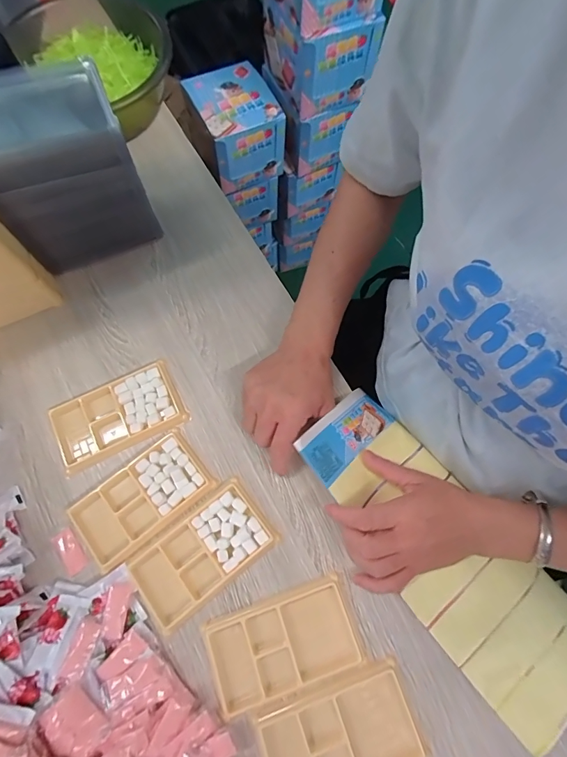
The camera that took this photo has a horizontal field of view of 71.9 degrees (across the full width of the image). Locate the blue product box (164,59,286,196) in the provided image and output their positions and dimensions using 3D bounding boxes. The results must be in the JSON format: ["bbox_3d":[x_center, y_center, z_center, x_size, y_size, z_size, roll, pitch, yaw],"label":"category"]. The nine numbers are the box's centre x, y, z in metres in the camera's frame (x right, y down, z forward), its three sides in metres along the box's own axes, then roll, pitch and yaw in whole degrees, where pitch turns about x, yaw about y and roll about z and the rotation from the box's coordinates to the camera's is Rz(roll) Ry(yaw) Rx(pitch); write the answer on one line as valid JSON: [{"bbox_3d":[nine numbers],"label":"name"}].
[{"bbox_3d":[-0.094,-0.493,0.768,0.146,0.131,0.164,-27,74,-9],"label":"blue product box"}]

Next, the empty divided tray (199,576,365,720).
[{"bbox_3d":[-0.001,0.239,0.353,0.132,0.011,0.075,-19,73,-5],"label":"empty divided tray"}]

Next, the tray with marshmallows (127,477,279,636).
[{"bbox_3d":[-0.078,0.167,0.377,0.132,0.011,0.074,-36,75,-10],"label":"tray with marshmallows"}]

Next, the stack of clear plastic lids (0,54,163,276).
[{"bbox_3d":[-0.230,-0.214,0.417,0.141,0.170,0.101,-24,73,-7],"label":"stack of clear plastic lids"}]

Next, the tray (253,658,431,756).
[{"bbox_3d":[0.049,0.301,0.329,0.130,0.011,0.076,-18,73,-5],"label":"tray"}]

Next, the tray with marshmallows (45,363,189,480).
[{"bbox_3d":[-0.178,0.039,0.420,0.132,0.011,0.077,-26,74,-7],"label":"tray with marshmallows"}]

